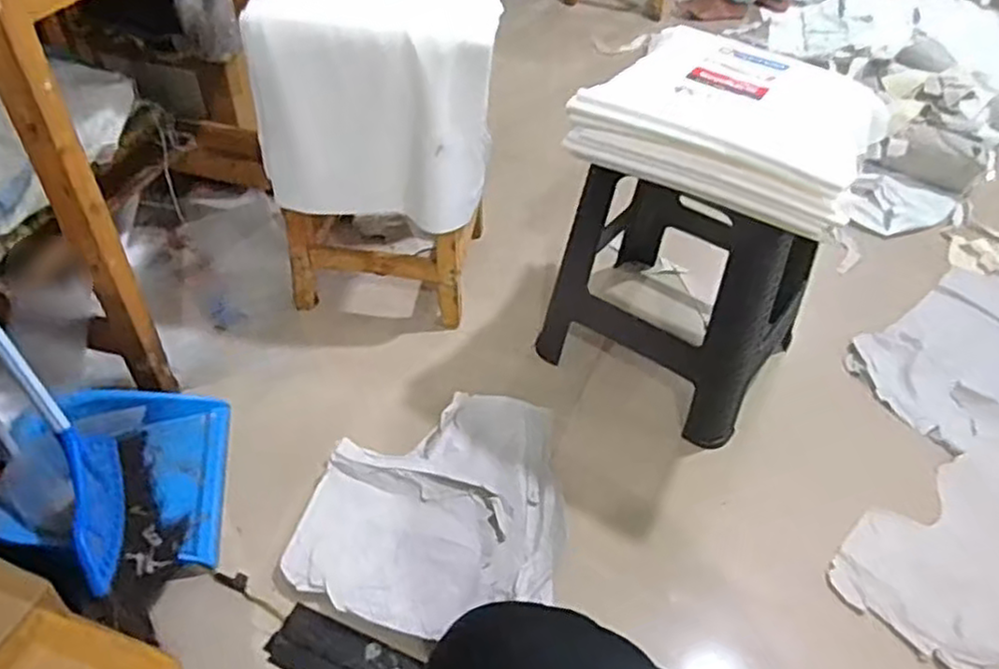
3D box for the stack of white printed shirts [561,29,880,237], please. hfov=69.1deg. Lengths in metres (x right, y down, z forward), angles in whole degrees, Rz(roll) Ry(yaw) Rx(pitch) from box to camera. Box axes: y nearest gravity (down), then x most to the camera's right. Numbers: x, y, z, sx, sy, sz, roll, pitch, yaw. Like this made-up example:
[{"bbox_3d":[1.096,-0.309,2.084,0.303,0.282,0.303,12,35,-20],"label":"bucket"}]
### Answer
[{"bbox_3d":[0.329,-0.300,0.991,0.346,0.082,0.324,28,50,23],"label":"stack of white printed shirts"}]

